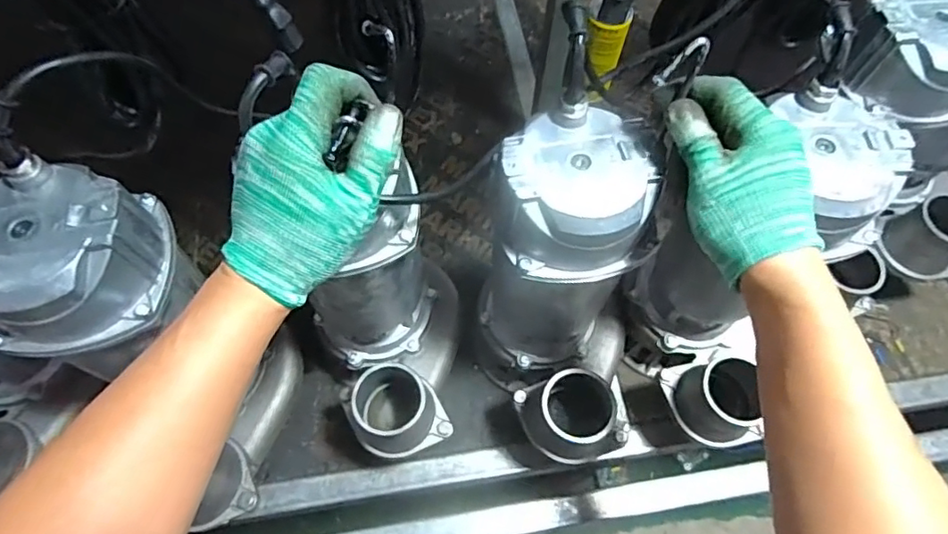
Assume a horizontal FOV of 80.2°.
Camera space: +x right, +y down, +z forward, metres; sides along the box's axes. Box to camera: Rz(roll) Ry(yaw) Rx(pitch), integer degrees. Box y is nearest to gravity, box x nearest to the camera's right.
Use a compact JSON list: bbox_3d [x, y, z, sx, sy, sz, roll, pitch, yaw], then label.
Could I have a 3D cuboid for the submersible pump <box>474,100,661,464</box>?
[{"bbox_3d":[0.104,0.053,0.557,0.149,0.388,0.226,-22,66,-12],"label":"submersible pump"}]

